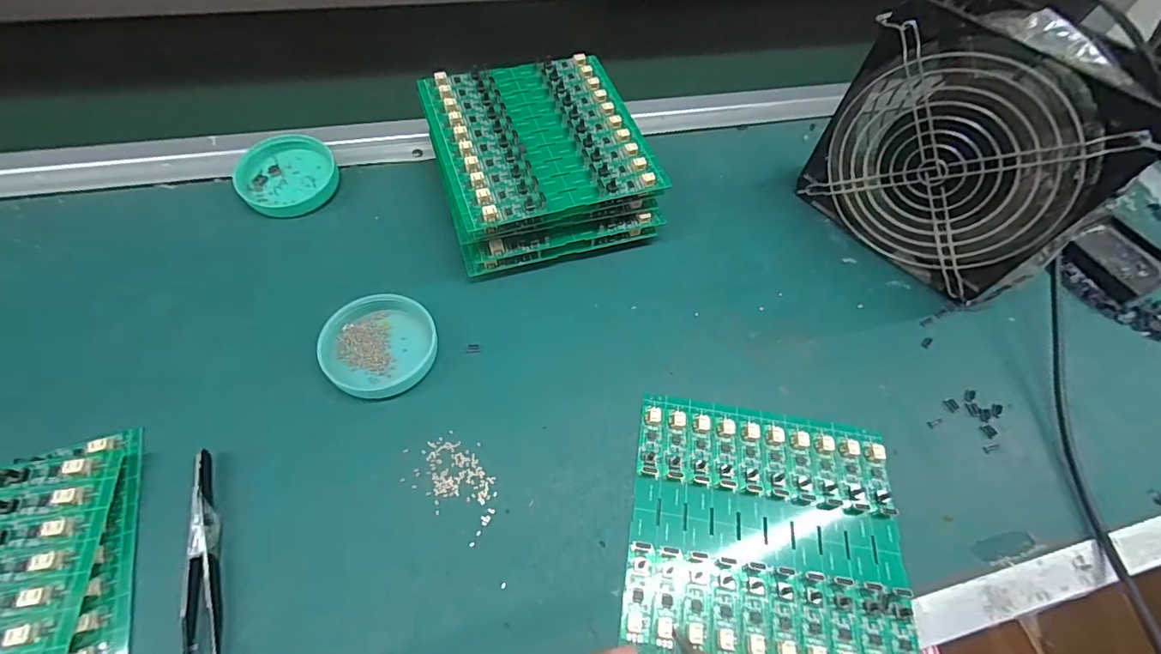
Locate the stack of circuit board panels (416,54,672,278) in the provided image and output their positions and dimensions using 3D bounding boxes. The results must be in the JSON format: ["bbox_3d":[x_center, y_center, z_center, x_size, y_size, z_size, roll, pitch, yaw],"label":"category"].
[{"bbox_3d":[-0.029,-0.120,0.354,0.138,0.059,0.141,-16,60,-13],"label":"stack of circuit board panels"}]

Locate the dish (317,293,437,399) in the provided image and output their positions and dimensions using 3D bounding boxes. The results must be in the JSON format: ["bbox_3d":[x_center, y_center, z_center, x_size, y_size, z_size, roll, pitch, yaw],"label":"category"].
[{"bbox_3d":[-0.120,0.010,0.296,0.062,0.017,0.062,2,59,-4],"label":"dish"}]

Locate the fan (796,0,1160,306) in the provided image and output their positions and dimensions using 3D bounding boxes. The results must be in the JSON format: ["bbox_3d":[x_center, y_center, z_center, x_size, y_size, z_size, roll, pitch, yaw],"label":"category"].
[{"bbox_3d":[0.247,-0.113,0.321,0.057,0.155,0.155,-34,66,-23],"label":"fan"}]

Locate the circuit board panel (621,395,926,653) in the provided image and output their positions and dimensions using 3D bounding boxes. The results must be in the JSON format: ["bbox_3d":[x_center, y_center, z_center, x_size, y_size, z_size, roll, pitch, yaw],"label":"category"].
[{"bbox_3d":[0.098,0.106,0.257,0.139,0.006,0.134,8,57,3],"label":"circuit board panel"}]

